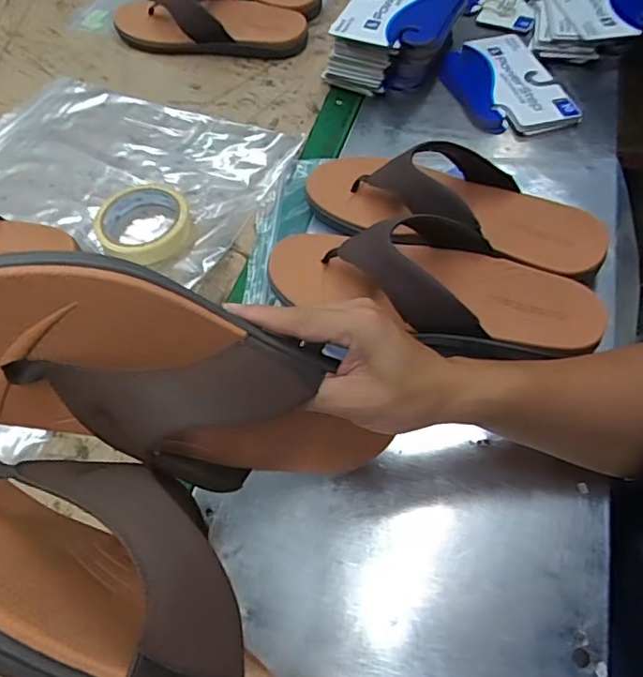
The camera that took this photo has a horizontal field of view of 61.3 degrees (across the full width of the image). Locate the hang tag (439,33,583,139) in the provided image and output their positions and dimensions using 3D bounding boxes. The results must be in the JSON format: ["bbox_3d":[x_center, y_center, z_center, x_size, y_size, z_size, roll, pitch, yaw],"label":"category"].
[{"bbox_3d":[0.221,-0.311,0.666,0.124,0.018,0.188,-11,56,-4],"label":"hang tag"}]

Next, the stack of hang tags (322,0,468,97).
[{"bbox_3d":[0.100,-0.386,0.680,0.124,0.087,0.196,23,60,18],"label":"stack of hang tags"}]

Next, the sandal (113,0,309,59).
[{"bbox_3d":[-0.160,-0.453,0.755,0.286,0.063,0.112,10,57,10],"label":"sandal"}]

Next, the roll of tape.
[{"bbox_3d":[-0.184,-0.120,0.562,0.094,0.023,0.099,-2,56,2],"label":"roll of tape"}]

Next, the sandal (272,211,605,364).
[{"bbox_3d":[0.091,-0.051,0.464,0.281,0.075,0.108,18,59,15],"label":"sandal"}]

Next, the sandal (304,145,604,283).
[{"bbox_3d":[0.119,-0.125,0.516,0.278,0.073,0.103,23,60,18],"label":"sandal"}]

